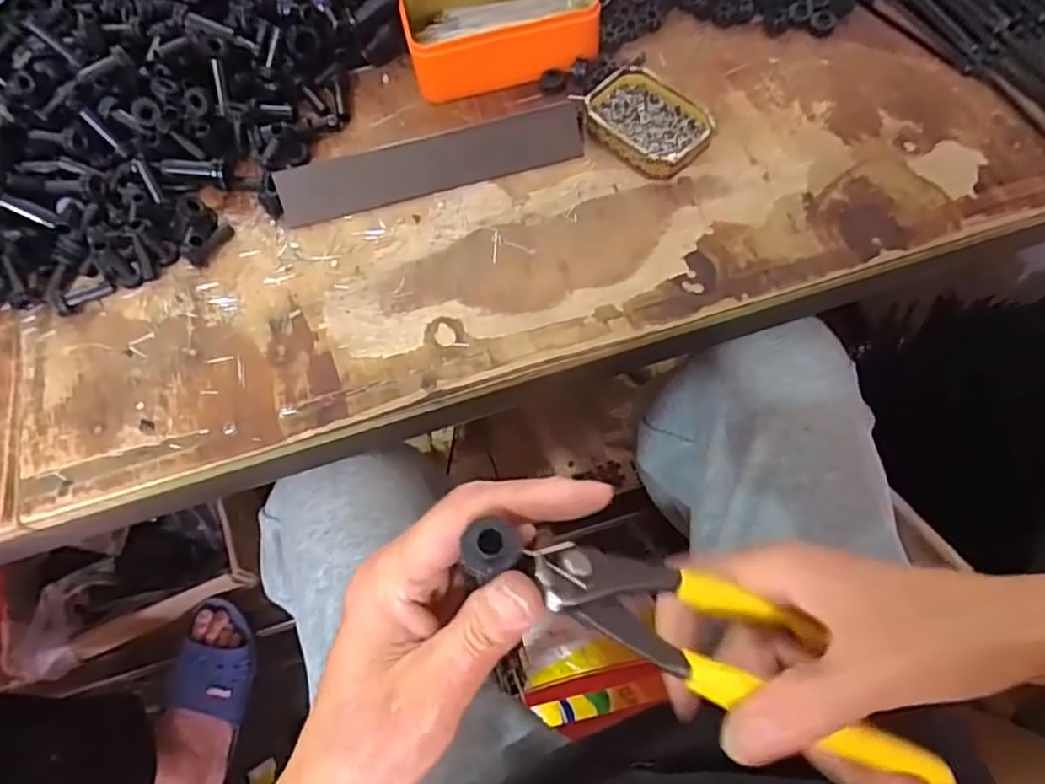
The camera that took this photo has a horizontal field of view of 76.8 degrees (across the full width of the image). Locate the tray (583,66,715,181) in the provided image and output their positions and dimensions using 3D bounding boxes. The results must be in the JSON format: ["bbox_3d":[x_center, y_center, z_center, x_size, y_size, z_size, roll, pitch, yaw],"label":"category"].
[{"bbox_3d":[0.091,-0.196,0.478,0.066,0.021,0.086,-41,70,-14],"label":"tray"}]

